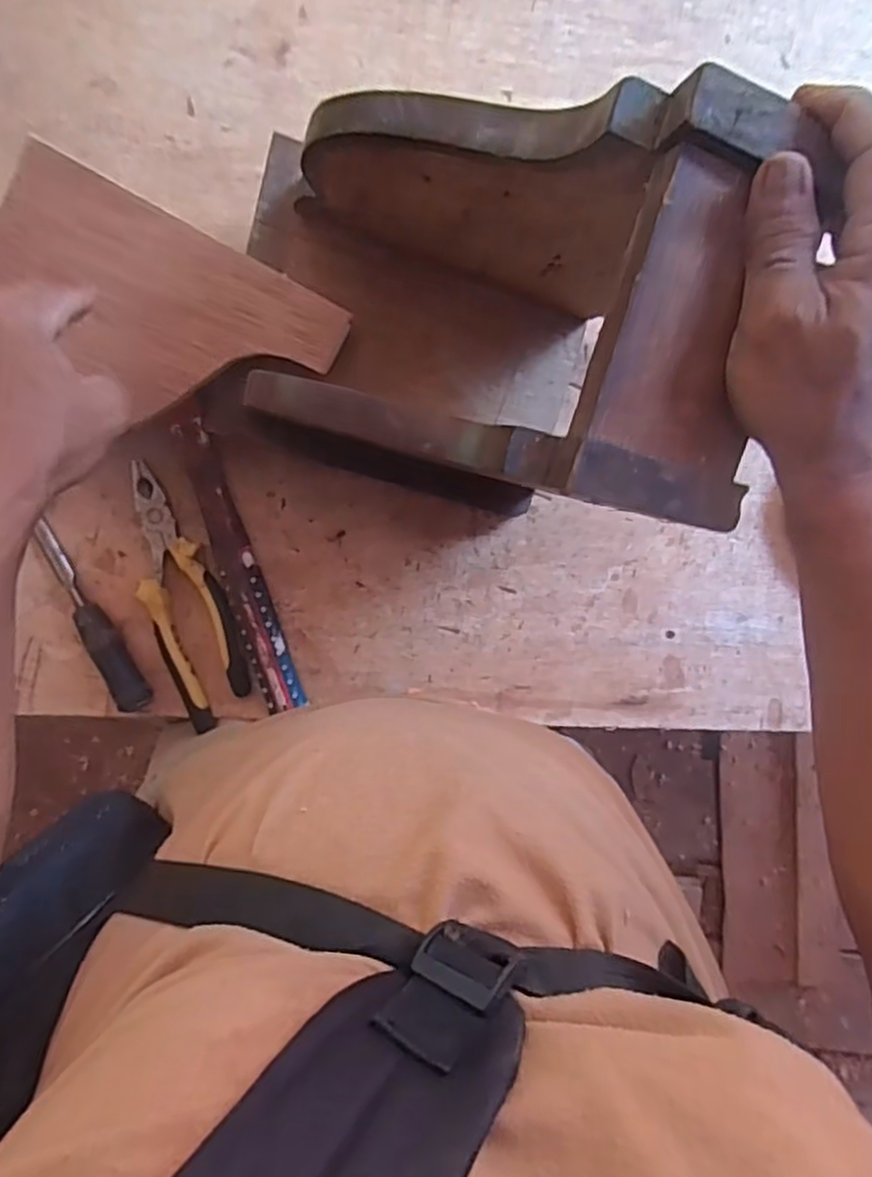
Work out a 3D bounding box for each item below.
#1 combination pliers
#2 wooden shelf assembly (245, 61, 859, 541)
[{"bbox_3d":[-0.201,0.007,0.555,0.060,0.025,0.211,-18,96,-3],"label":"combination pliers"},{"bbox_3d":[0.004,-0.152,0.393,0.272,0.275,0.162,17,94,-6],"label":"wooden shelf assembly"}]

